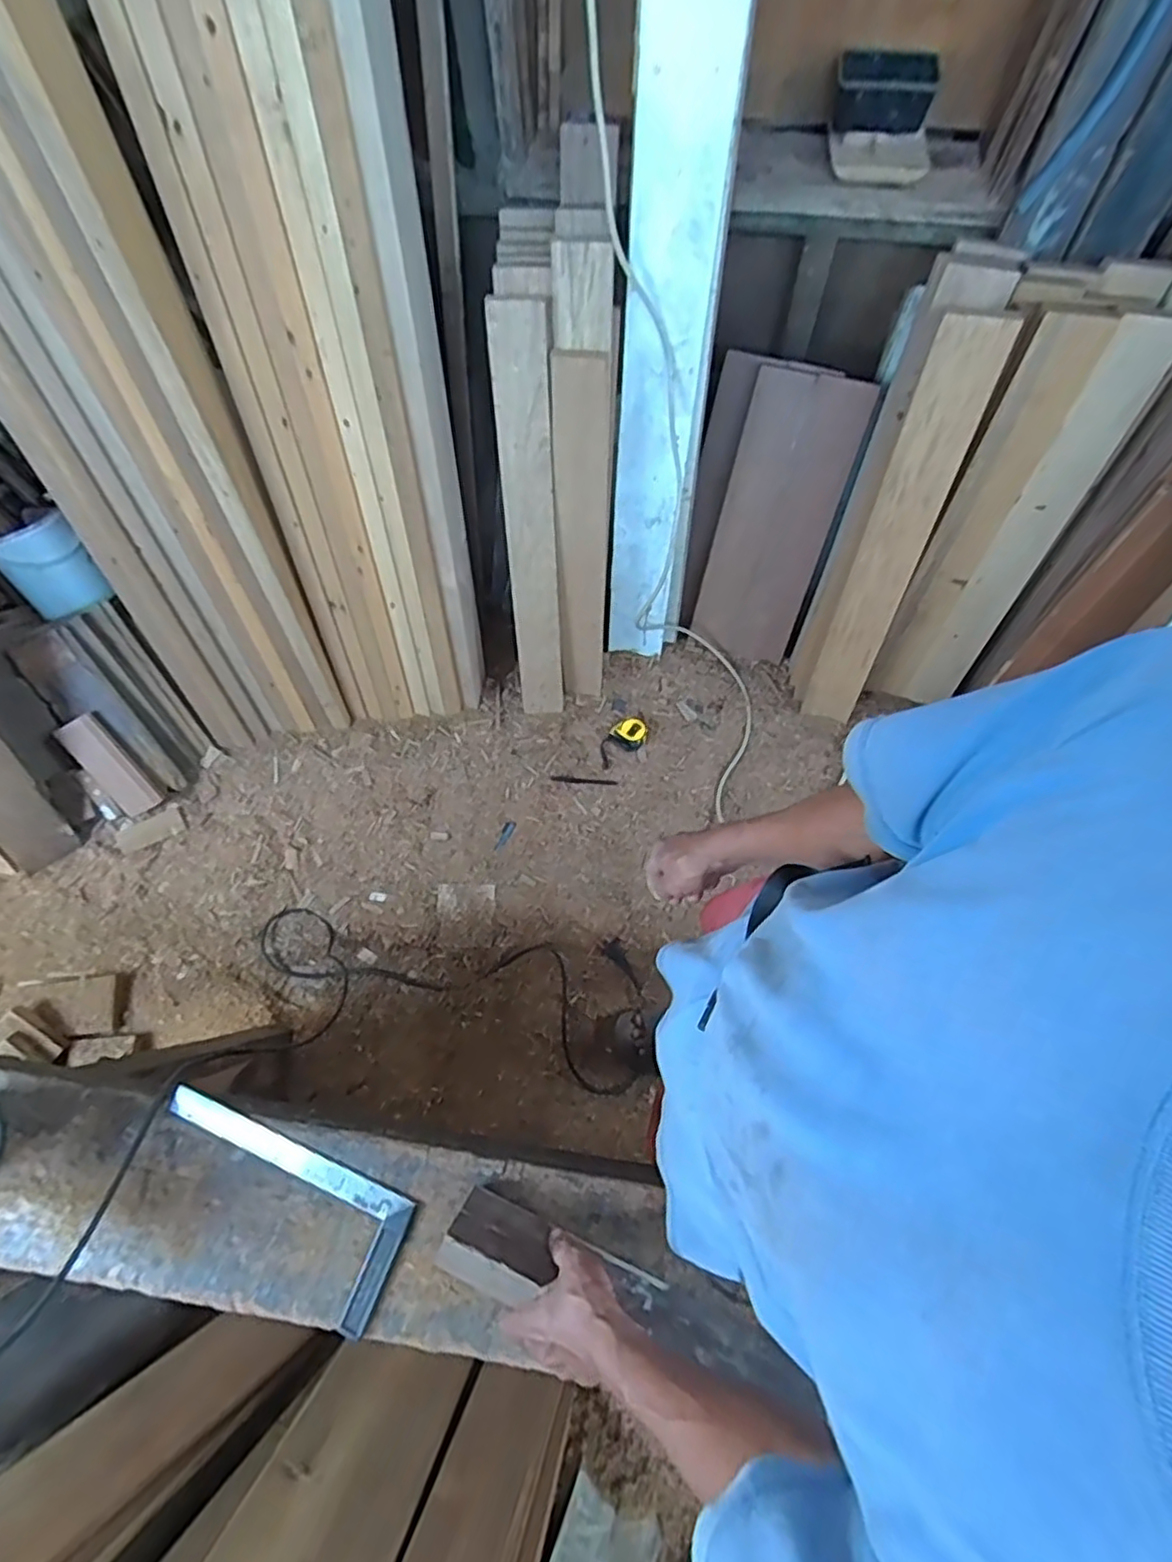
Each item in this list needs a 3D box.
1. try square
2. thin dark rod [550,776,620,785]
[{"bbox_3d":[-0.339,0.448,0.725,0.303,0.012,0.126,22,71,9],"label":"try square"},{"bbox_3d":[-0.004,-0.001,1.485,0.143,0.006,0.014,4,70,3],"label":"thin dark rod"}]

